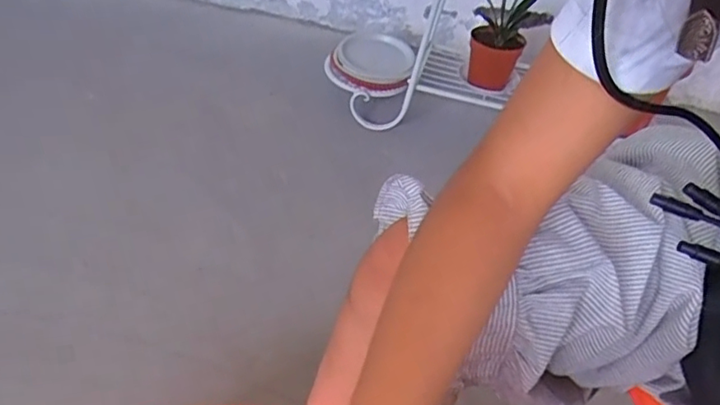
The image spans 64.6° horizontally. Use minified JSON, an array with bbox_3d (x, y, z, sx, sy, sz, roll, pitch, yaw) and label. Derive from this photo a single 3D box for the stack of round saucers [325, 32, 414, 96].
[{"bbox_3d":[0.024,-0.310,1.263,0.184,0.061,0.173,14,43,9],"label":"stack of round saucers"}]

